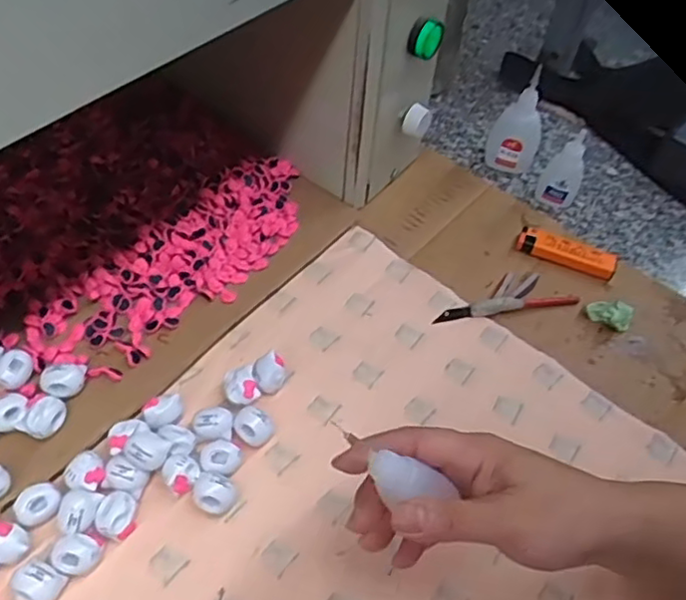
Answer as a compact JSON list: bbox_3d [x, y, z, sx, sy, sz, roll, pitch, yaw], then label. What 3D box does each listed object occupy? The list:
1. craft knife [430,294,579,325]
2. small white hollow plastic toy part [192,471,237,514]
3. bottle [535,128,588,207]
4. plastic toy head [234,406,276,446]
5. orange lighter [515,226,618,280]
[{"bbox_3d":[0.127,0.004,0.513,0.116,0.009,0.010,-7,54,-10],"label":"craft knife"},{"bbox_3d":[-0.077,0.117,0.399,0.023,0.022,0.022,3,53,-4],"label":"small white hollow plastic toy part"},{"bbox_3d":[0.192,-0.114,0.571,0.033,0.071,0.024,22,55,11],"label":"bottle"},{"bbox_3d":[-0.057,0.082,0.427,0.025,0.021,0.020,6,53,-1],"label":"plastic toy head"},{"bbox_3d":[0.184,-0.040,0.549,0.079,0.013,0.025,20,54,9],"label":"orange lighter"}]

